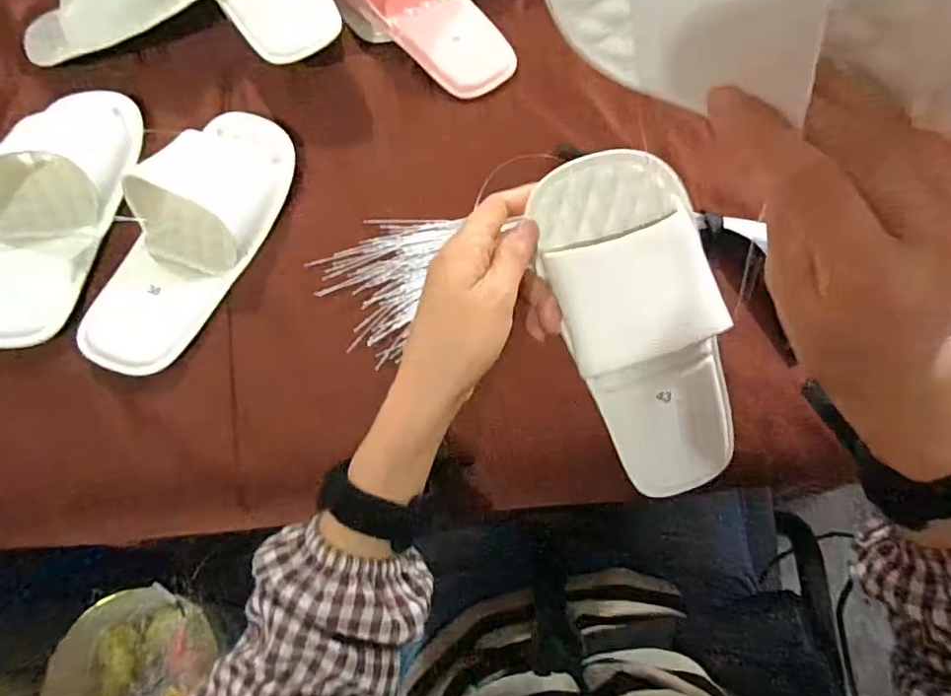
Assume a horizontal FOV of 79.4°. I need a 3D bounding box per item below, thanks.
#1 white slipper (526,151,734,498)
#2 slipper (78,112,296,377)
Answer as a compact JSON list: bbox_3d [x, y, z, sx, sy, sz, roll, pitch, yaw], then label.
[{"bbox_3d":[0.105,-0.003,0.348,0.090,0.060,0.228,-22,108,3],"label":"white slipper"},{"bbox_3d":[-0.225,-0.099,0.440,0.106,0.051,0.241,23,69,9],"label":"slipper"}]

